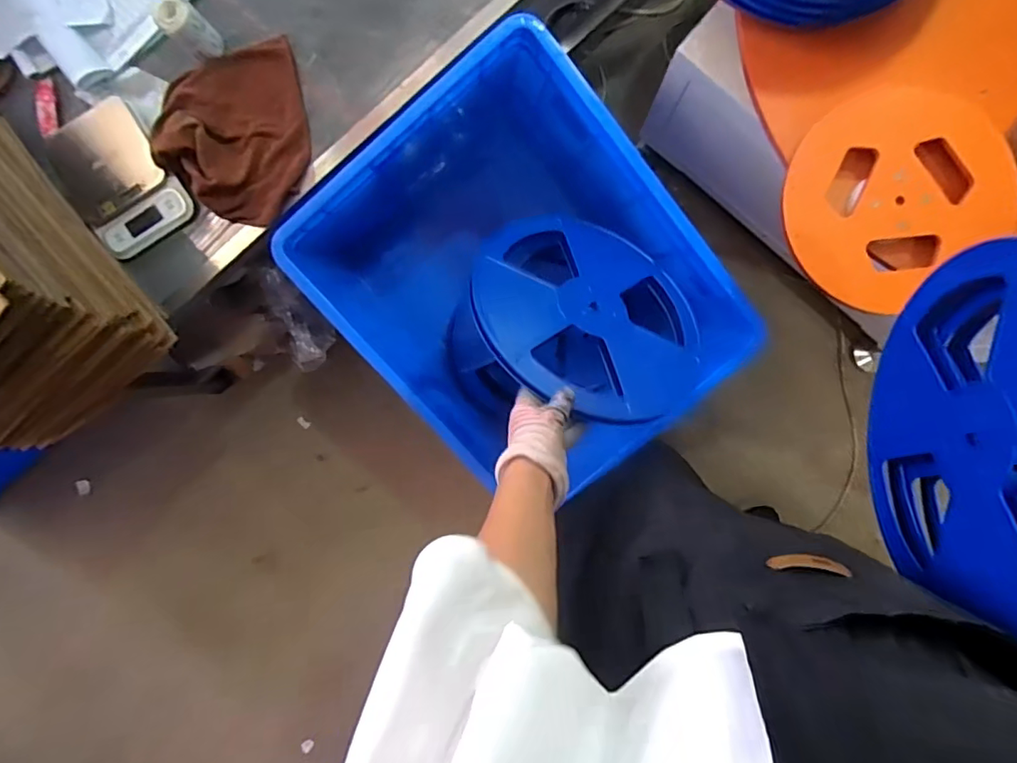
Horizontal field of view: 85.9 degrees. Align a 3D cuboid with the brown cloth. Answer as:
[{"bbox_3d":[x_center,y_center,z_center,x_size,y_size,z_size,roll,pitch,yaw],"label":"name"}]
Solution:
[{"bbox_3d":[-0.392,-0.354,0.777,0.197,0.060,0.250,-9,92,3],"label":"brown cloth"}]

